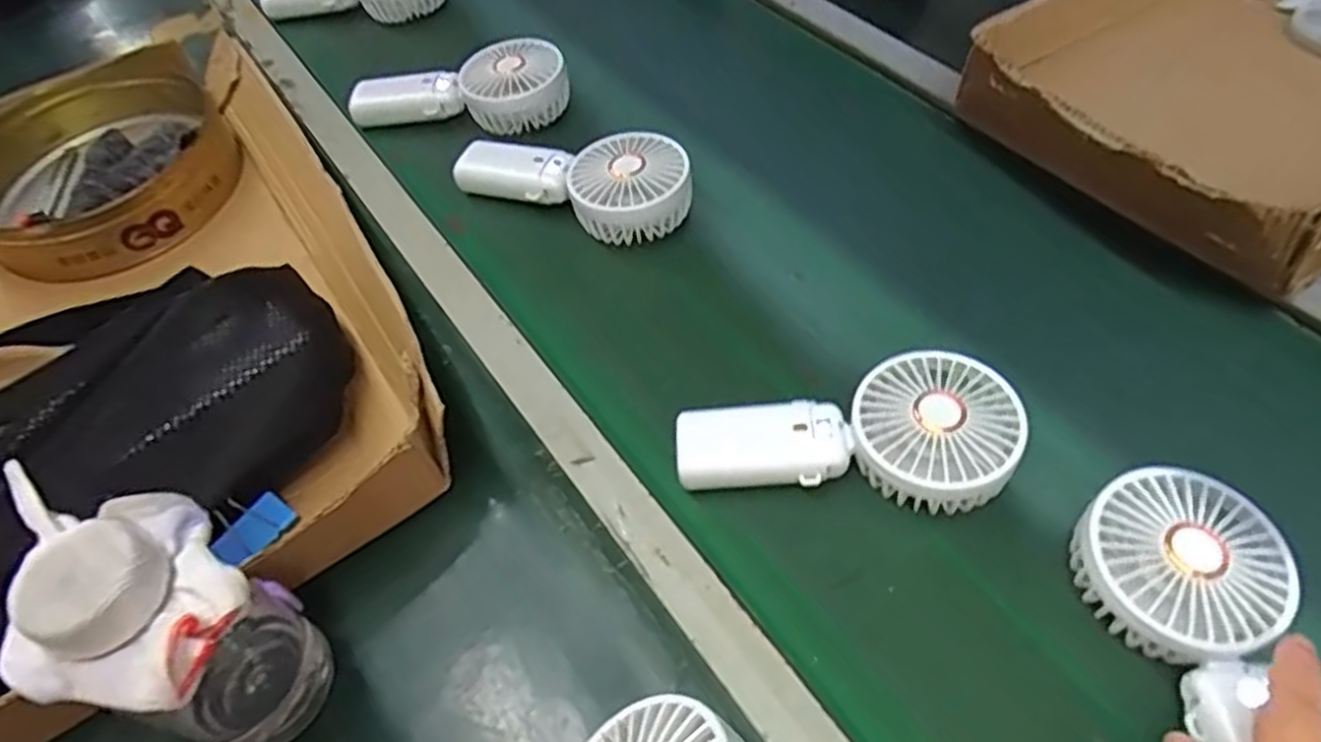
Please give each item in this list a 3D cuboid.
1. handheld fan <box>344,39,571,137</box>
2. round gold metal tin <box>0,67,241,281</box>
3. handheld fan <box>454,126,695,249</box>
[{"bbox_3d":[-0.172,-0.233,0.661,0.187,0.050,0.086,-8,53,-1],"label":"handheld fan"},{"bbox_3d":[-0.430,-0.155,0.601,0.186,0.049,0.181,-31,57,-18],"label":"round gold metal tin"},{"bbox_3d":[-0.070,-0.145,0.589,0.186,0.046,0.079,11,55,13],"label":"handheld fan"}]

